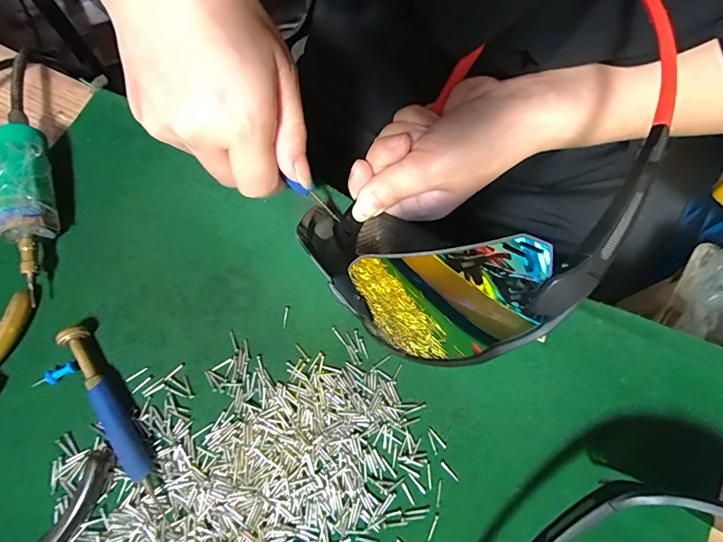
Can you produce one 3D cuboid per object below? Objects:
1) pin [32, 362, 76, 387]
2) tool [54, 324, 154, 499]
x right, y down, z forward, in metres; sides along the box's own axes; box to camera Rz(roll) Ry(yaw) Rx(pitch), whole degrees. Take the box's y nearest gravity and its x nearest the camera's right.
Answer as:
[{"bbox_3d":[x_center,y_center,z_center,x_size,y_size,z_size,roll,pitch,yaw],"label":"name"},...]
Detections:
[{"bbox_3d":[-0.163,0.056,0.221,0.023,0.007,0.008,-19,74,-7],"label":"pin"},{"bbox_3d":[-0.129,0.068,0.213,0.011,0.013,0.090,-31,76,-10],"label":"tool"}]

